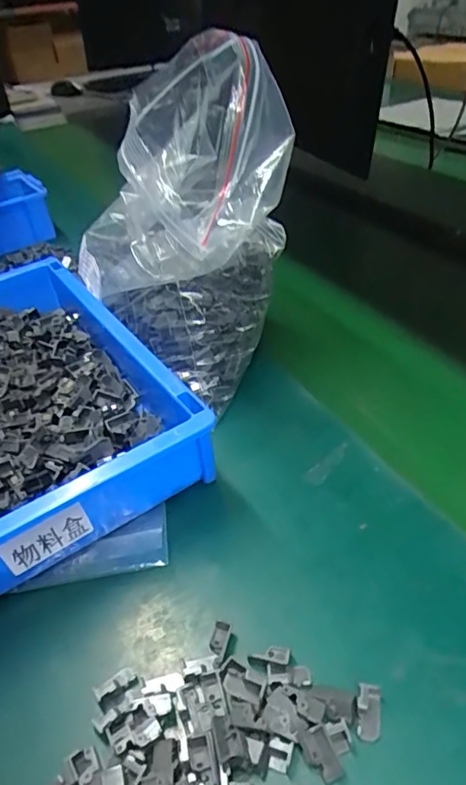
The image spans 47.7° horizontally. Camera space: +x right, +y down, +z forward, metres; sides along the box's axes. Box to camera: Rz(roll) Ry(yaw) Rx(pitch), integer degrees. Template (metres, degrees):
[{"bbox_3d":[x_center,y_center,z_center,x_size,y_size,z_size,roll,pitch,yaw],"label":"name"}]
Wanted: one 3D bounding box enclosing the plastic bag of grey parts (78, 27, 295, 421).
[{"bbox_3d":[-0.038,-0.145,0.434,0.185,0.210,0.159,24,47,31],"label":"plastic bag of grey parts"}]

